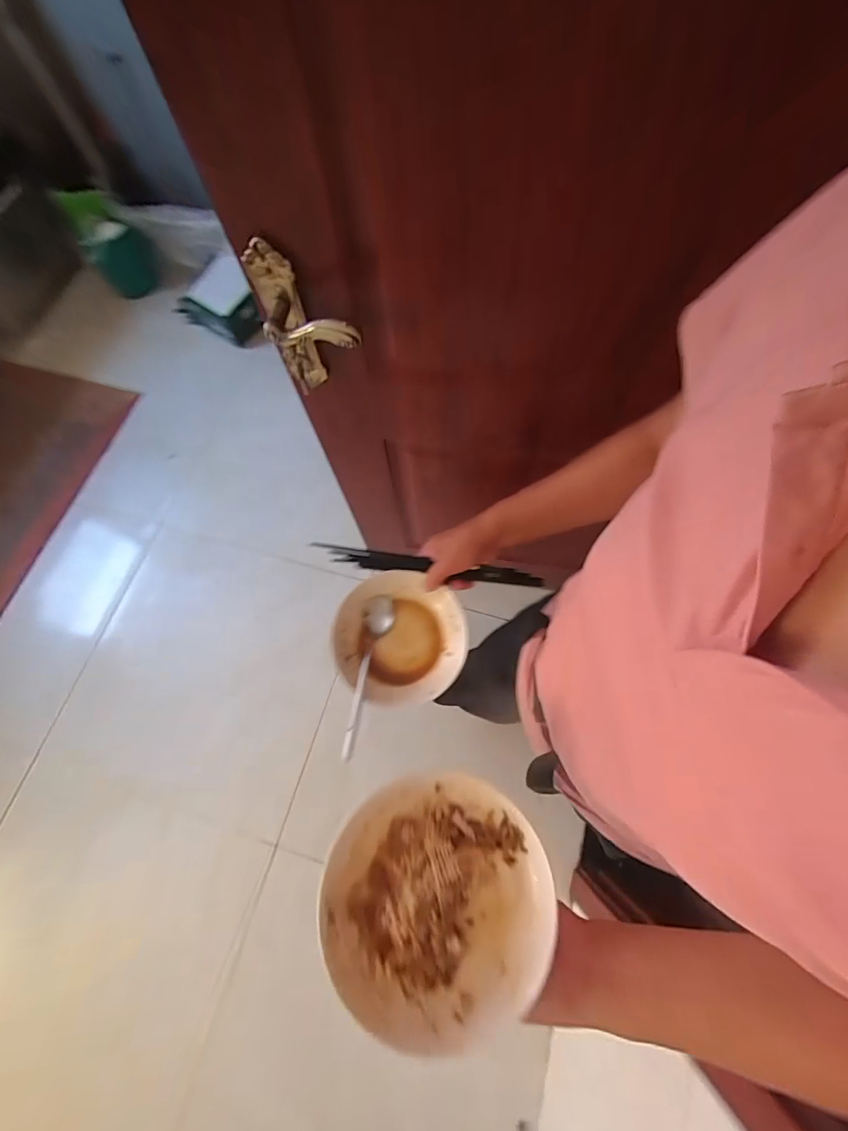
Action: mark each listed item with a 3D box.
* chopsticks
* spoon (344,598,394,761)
[{"bbox_3d":[0.008,0.002,0.570,0.297,0.033,0.021,8,69,-2],"label":"chopsticks"},{"bbox_3d":[-0.070,0.133,0.550,0.038,0.030,0.202,8,67,4],"label":"spoon"}]

